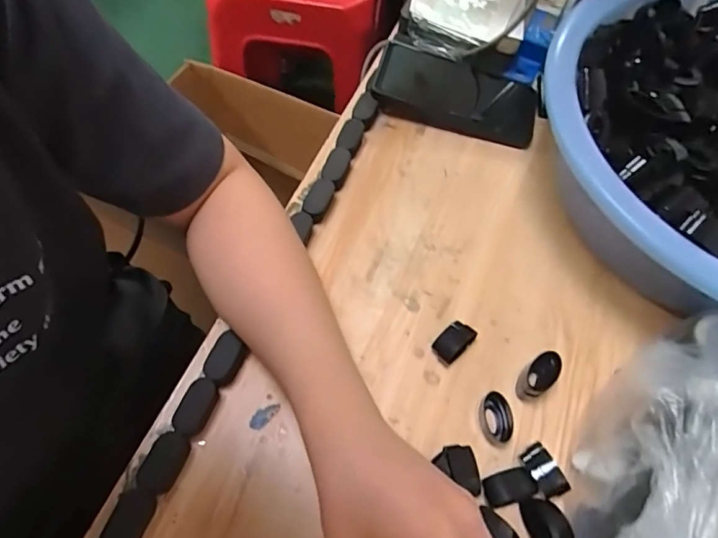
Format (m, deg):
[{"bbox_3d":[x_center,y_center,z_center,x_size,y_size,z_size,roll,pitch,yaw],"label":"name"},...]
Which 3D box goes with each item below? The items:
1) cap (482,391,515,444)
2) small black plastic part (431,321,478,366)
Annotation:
[{"bbox_3d":[0.098,0.105,0.340,0.018,0.015,0.033,-1,61,-4],"label":"cap"},{"bbox_3d":[0.071,0.056,0.365,0.031,0.017,0.021,-40,71,-22],"label":"small black plastic part"}]

